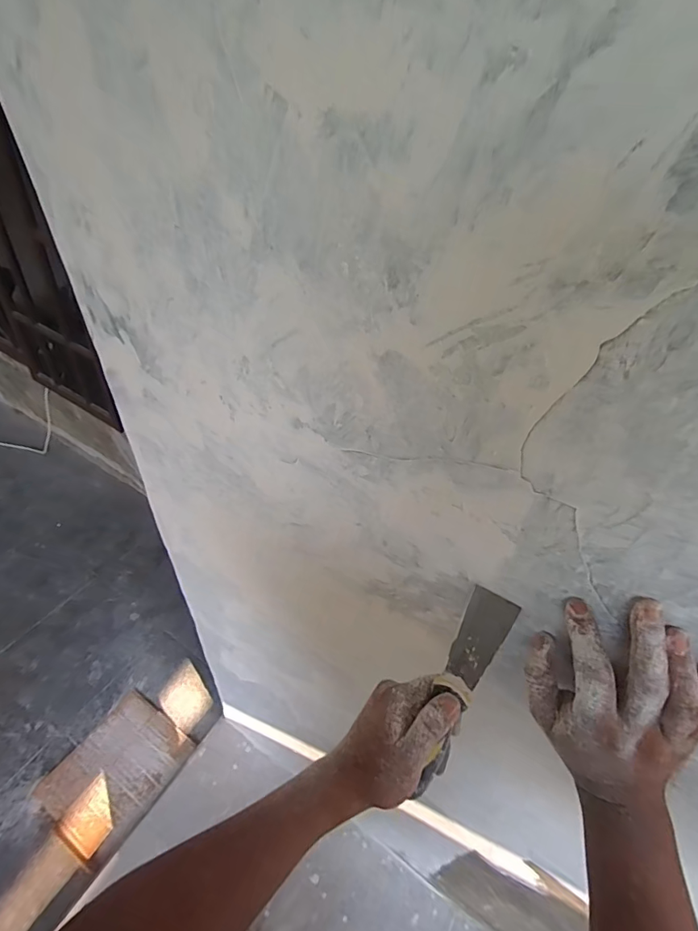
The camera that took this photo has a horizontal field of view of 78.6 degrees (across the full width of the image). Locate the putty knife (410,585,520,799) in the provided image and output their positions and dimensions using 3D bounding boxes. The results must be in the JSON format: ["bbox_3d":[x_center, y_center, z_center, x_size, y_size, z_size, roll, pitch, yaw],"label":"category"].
[{"bbox_3d":[0.092,0.186,0.352,0.034,0.173,0.013,20,5,14],"label":"putty knife"}]

